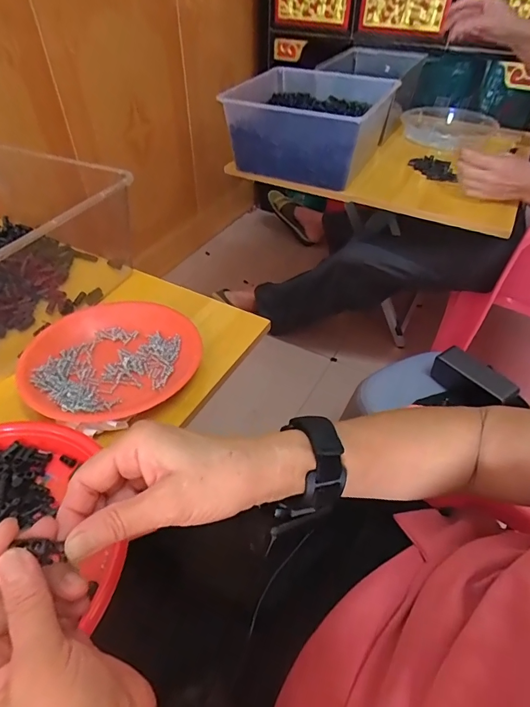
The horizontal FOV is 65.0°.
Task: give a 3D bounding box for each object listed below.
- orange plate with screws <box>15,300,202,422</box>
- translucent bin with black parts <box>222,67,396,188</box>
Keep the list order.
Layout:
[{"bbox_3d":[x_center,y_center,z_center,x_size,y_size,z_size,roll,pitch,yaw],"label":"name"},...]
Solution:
[{"bbox_3d":[-0.177,-0.001,0.483,0.189,0.029,0.172,1,46,-1],"label":"orange plate with screws"},{"bbox_3d":[0.094,-0.502,0.907,0.303,0.145,0.349,22,49,19],"label":"translucent bin with black parts"}]

